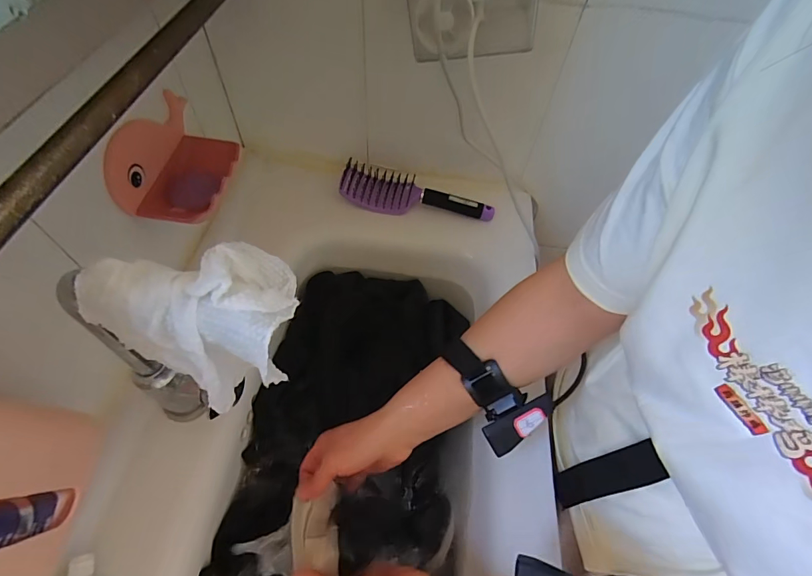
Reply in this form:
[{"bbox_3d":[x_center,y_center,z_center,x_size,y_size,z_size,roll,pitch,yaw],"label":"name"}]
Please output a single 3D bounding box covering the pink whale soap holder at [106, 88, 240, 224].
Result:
[{"bbox_3d":[-0.249,-0.149,0.452,0.095,0.064,0.156,3,57,-2],"label":"pink whale soap holder"}]

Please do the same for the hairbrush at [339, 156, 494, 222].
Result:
[{"bbox_3d":[0.019,-0.151,0.631,0.234,0.038,0.074,11,57,3],"label":"hairbrush"}]

